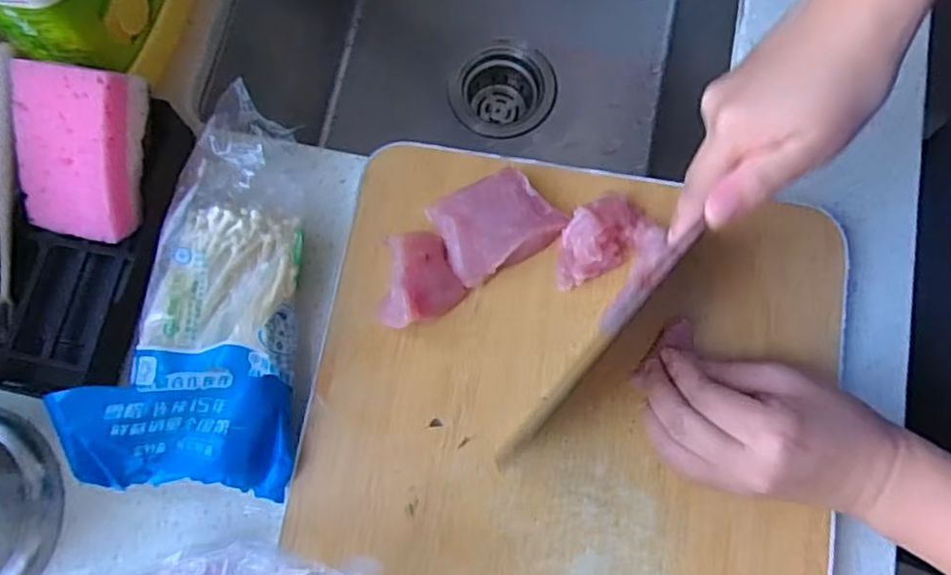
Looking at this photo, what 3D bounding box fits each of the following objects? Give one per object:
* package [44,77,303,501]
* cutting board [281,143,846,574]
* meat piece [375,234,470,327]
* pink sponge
[{"bbox_3d":[-0.155,0.001,0.377,0.108,0.050,0.222,-2,76,0],"label":"package"},{"bbox_3d":[0.046,0.117,0.367,0.285,0.017,0.386,8,75,1],"label":"cutting board"},{"bbox_3d":[-0.038,-0.007,0.392,0.051,0.027,0.055,0,76,1],"label":"meat piece"},{"bbox_3d":[-0.222,-0.078,0.380,0.072,0.030,0.094,11,114,10],"label":"pink sponge"}]

